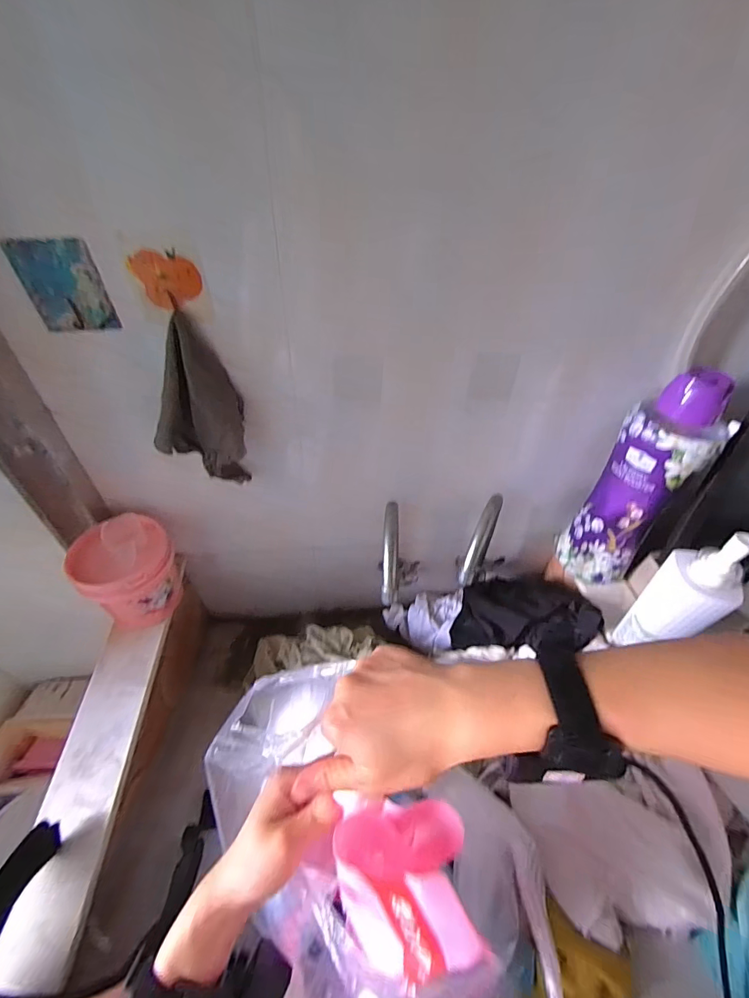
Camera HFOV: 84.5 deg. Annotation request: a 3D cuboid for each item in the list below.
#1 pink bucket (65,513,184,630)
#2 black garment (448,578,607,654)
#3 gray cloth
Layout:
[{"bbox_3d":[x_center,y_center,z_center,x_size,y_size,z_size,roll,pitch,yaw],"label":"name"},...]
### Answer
[{"bbox_3d":[-0.339,0.104,0.577,0.114,0.132,0.106,2,45,-2],"label":"pink bucket"},{"bbox_3d":[0.245,0.188,0.691,0.211,0.115,0.150,6,45,3],"label":"black garment"},{"bbox_3d":[-0.203,-0.092,0.485,0.097,0.202,0.051,-9,47,-12],"label":"gray cloth"}]

